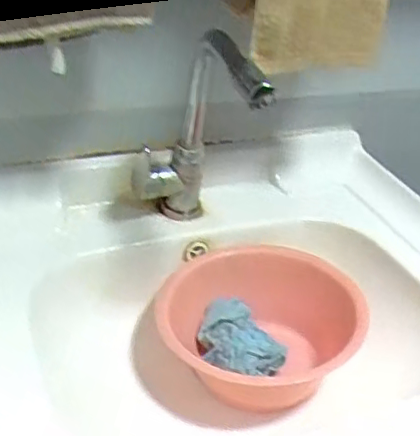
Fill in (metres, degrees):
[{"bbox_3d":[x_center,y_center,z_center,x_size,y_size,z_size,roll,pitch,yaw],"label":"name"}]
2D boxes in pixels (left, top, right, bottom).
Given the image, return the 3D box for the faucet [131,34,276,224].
[{"bbox_3d":[-0.022,-0.089,0.649,0.077,0.266,0.101,-17,66,-32],"label":"faucet"}]

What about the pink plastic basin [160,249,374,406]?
[{"bbox_3d":[0.054,0.122,0.663,0.208,0.093,0.205,5,34,-4],"label":"pink plastic basin"}]

